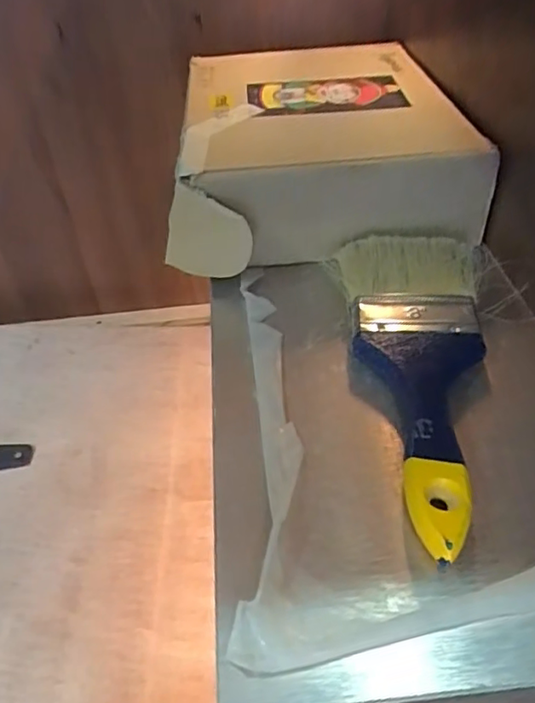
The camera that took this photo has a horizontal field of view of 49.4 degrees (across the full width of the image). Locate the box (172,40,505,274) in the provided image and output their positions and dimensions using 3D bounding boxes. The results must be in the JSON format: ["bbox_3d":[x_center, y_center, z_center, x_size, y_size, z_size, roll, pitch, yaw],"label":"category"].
[{"bbox_3d":[0.037,-0.162,0.459,0.225,0.073,0.270,-2,42,4],"label":"box"}]

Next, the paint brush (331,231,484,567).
[{"bbox_3d":[0.085,0.005,0.307,0.081,0.023,0.212,-1,42,5],"label":"paint brush"}]

